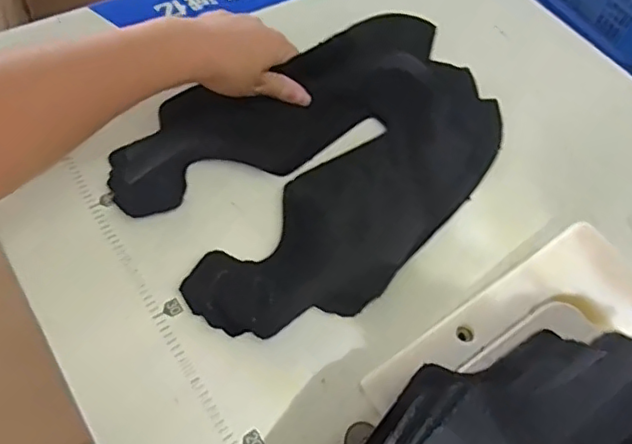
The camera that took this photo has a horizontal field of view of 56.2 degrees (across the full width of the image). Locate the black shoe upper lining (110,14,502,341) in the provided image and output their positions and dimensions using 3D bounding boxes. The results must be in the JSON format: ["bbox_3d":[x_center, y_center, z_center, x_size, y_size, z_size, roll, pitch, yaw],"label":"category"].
[{"bbox_3d":[0.004,-0.063,0.452,0.214,0.038,0.302,36,61,19],"label":"black shoe upper lining"}]

